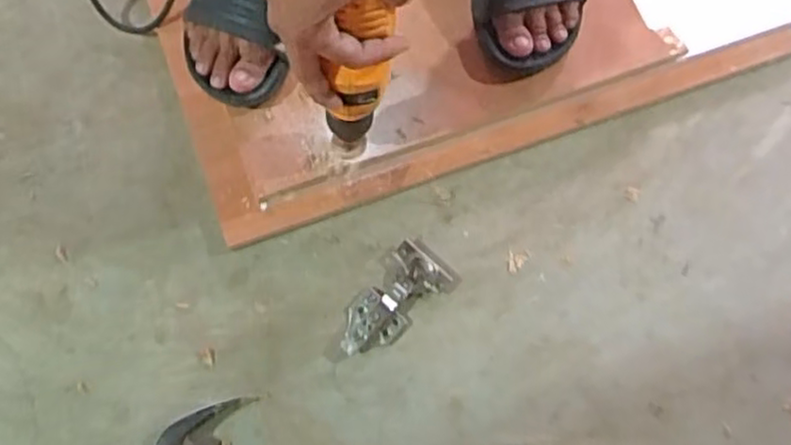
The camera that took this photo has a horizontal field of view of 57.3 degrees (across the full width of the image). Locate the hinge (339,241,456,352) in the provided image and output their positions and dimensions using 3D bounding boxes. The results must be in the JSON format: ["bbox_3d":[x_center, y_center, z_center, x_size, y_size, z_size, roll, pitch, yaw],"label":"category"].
[{"bbox_3d":[-0.007,0.074,0.700,0.120,0.023,0.063,-41,79,-13],"label":"hinge"}]

